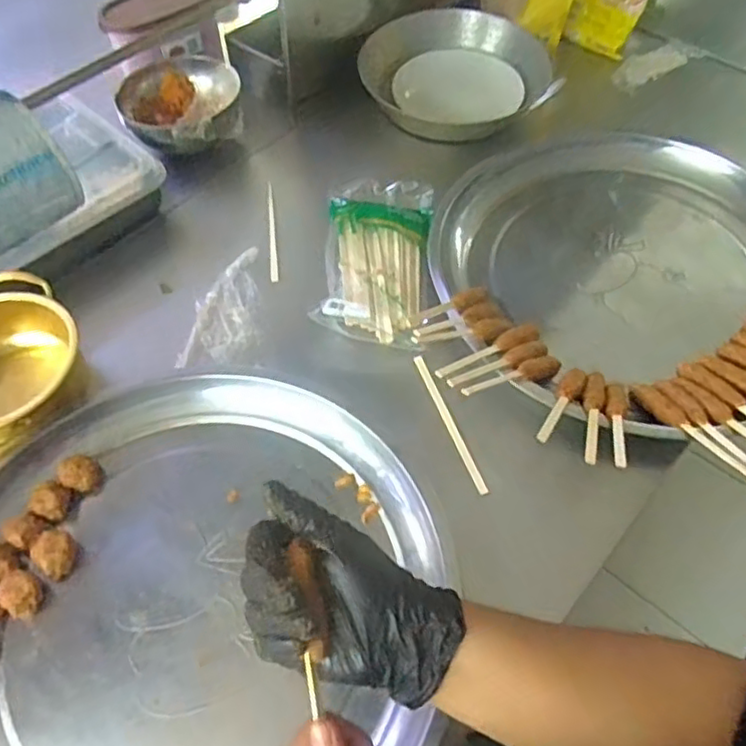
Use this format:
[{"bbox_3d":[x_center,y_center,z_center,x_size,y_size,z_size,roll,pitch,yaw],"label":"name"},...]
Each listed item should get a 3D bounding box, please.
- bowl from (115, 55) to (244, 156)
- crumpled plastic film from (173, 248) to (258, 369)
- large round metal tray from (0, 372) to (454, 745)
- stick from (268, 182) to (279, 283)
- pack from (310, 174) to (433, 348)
[{"bbox_3d":[-0.273,-0.391,0.951,0.183,0.080,0.193,-6,56,-3],"label":"bowl"},{"bbox_3d":[-0.182,-0.082,0.797,0.086,0.014,0.170,-2,56,0],"label":"crumpled plastic film"},{"bbox_3d":[-0.171,0.204,0.586,0.455,0.073,0.443,-1,56,1],"label":"large round metal tray"},{"bbox_3d":[-0.133,-0.190,0.856,0.009,0.004,0.177,-6,56,-3],"label":"stick"},{"bbox_3d":[0.001,-0.148,0.813,0.136,0.036,0.269,5,56,5],"label":"pack"}]

